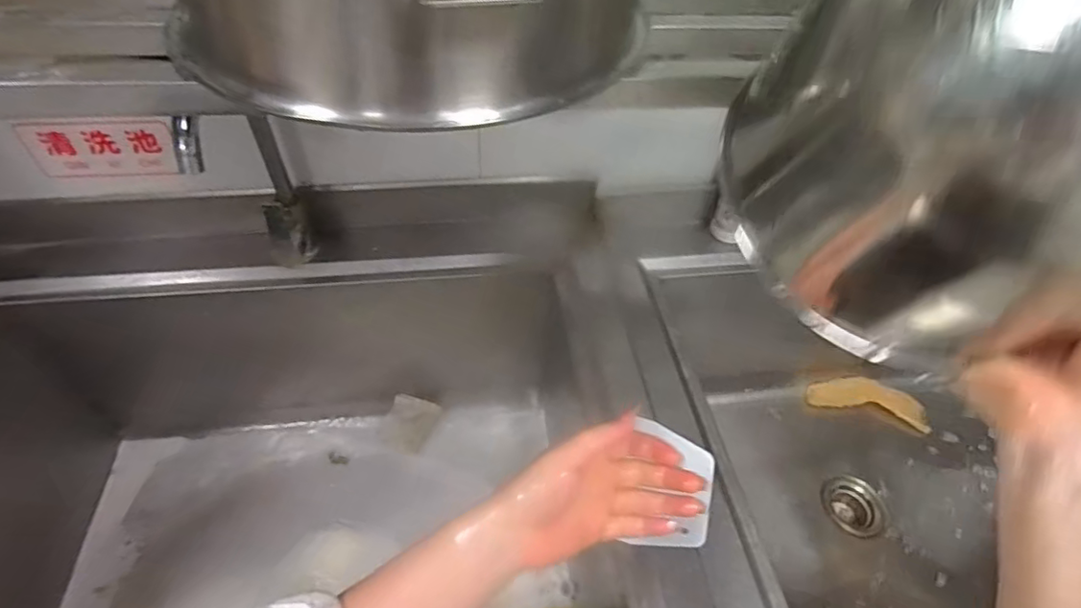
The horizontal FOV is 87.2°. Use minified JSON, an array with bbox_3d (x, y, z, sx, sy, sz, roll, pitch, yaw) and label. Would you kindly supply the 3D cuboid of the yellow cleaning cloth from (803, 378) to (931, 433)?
[{"bbox_3d":[0.688,0.199,1.197,0.221,0.013,0.078,12,83,27],"label":"yellow cleaning cloth"}]

